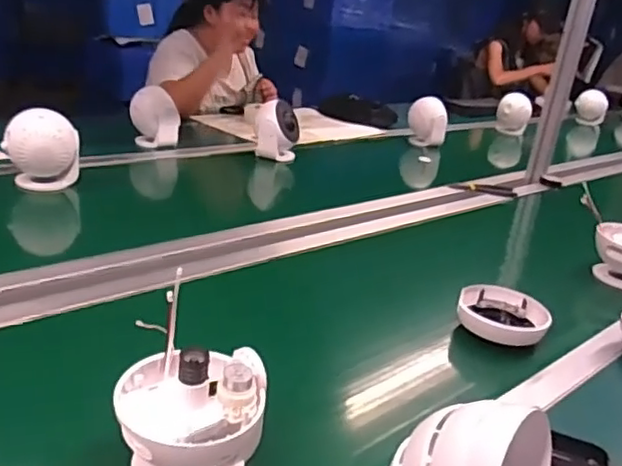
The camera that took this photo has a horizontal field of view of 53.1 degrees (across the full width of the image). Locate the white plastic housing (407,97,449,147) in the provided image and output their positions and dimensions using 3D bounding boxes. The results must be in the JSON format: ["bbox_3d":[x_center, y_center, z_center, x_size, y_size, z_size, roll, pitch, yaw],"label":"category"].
[{"bbox_3d":[0.342,-0.328,1.838,0.109,0.133,0.108,10,21,6],"label":"white plastic housing"}]

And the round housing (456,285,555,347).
[{"bbox_3d":[0.251,0.105,0.812,0.113,0.034,0.098,13,22,13],"label":"round housing"}]

